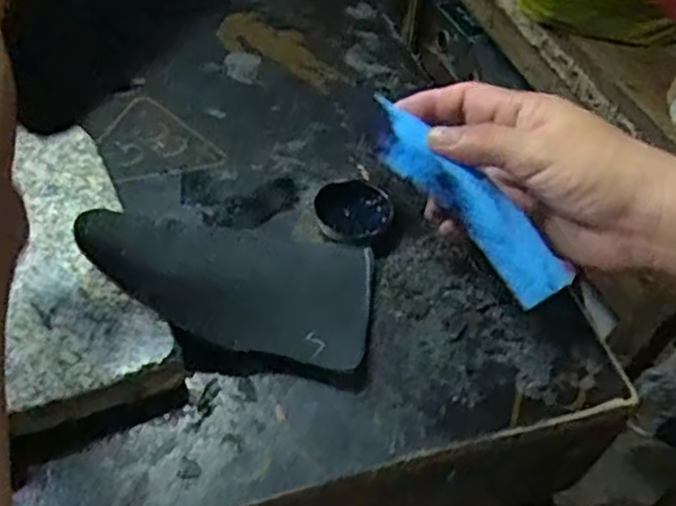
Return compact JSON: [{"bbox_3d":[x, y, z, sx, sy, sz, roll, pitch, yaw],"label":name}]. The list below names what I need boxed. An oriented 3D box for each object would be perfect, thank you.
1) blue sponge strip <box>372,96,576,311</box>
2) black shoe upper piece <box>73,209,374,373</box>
[{"bbox_3d":[0.061,-0.028,0.348,0.029,0.018,0.125,-31,67,-29],"label":"blue sponge strip"},{"bbox_3d":[-0.050,0.007,0.331,0.132,0.034,0.076,10,48,2],"label":"black shoe upper piece"}]

